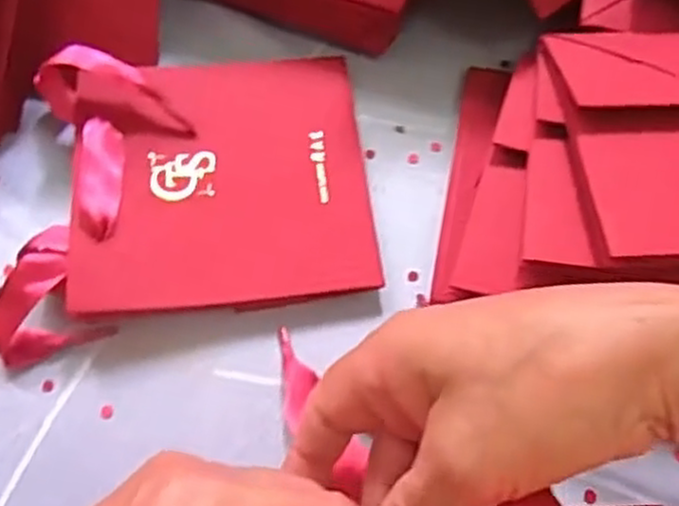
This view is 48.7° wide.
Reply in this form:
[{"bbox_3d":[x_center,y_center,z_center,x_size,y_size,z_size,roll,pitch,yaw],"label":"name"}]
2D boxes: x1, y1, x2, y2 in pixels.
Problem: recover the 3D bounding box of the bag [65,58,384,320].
[{"bbox_3d":[-0.056,-0.040,0.362,0.135,0.033,0.137,-8,61,-1],"label":"bag"}]

